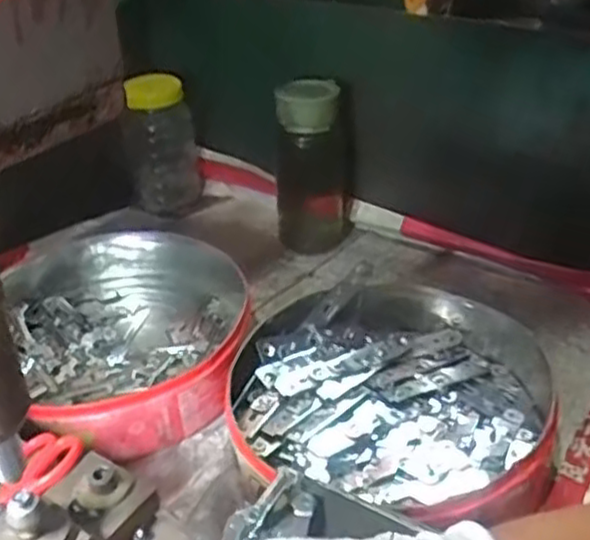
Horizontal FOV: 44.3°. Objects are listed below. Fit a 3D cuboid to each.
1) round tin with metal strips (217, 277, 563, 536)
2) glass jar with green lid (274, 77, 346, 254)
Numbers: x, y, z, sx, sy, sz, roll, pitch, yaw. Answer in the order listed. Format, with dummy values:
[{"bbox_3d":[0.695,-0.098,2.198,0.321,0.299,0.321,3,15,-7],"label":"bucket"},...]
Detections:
[{"bbox_3d":[0.075,0.099,0.565,0.237,0.059,0.243,-2,34,1],"label":"round tin with metal strips"},{"bbox_3d":[0.017,-0.103,0.783,0.074,0.192,0.064,-1,34,0],"label":"glass jar with green lid"}]

